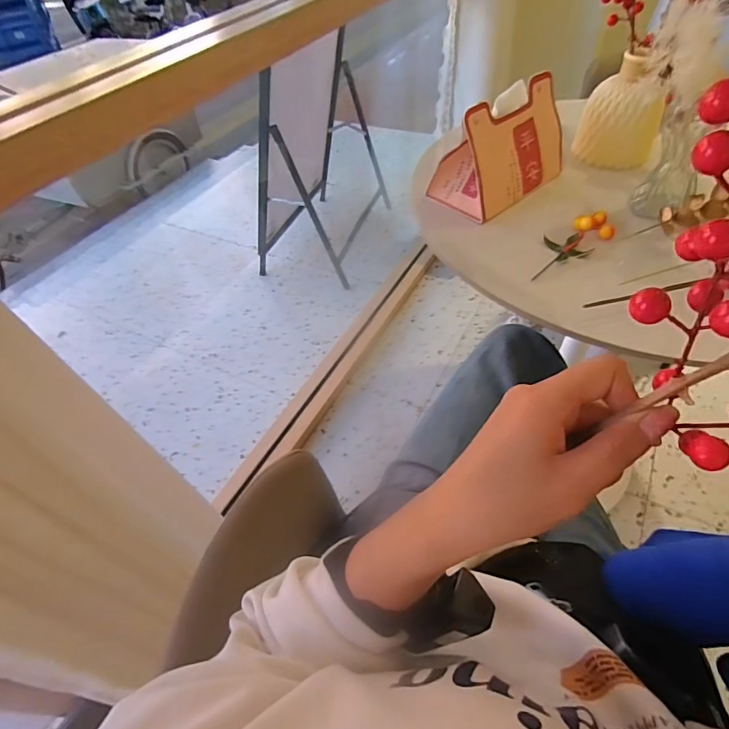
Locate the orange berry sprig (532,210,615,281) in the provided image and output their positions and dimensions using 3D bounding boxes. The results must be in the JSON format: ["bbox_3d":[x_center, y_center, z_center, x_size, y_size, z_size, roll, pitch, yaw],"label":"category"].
[{"bbox_3d":[0.264,-0.156,0.588,0.138,0.024,0.059,-40,57,-12],"label":"orange berry sprig"}]

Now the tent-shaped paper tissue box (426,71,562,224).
[{"bbox_3d":[0.210,-0.319,0.663,0.203,0.128,0.101,-30,54,-20],"label":"tent-shaped paper tissue box"}]

